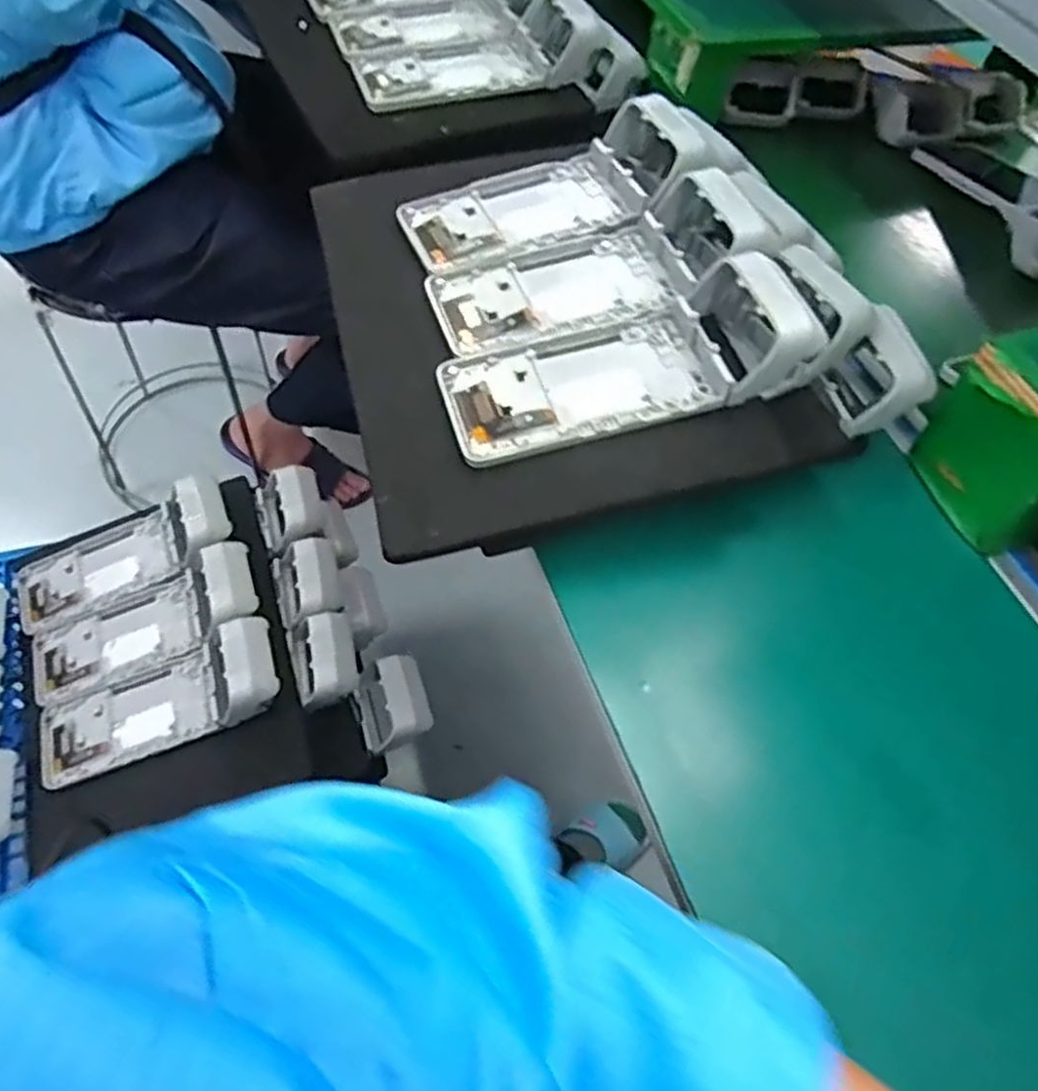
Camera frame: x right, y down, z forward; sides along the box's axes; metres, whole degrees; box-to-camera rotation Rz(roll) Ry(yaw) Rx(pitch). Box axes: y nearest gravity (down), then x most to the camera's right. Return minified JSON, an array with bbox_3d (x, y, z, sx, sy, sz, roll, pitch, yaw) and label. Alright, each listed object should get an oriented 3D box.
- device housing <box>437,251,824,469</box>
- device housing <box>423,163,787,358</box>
[{"bbox_3d":[0.067,-0.116,0.461,0.224,0.062,0.091,-15,59,-14],"label":"device housing"},{"bbox_3d":[0.065,-0.193,0.508,0.246,0.059,0.091,-13,59,-13],"label":"device housing"}]

